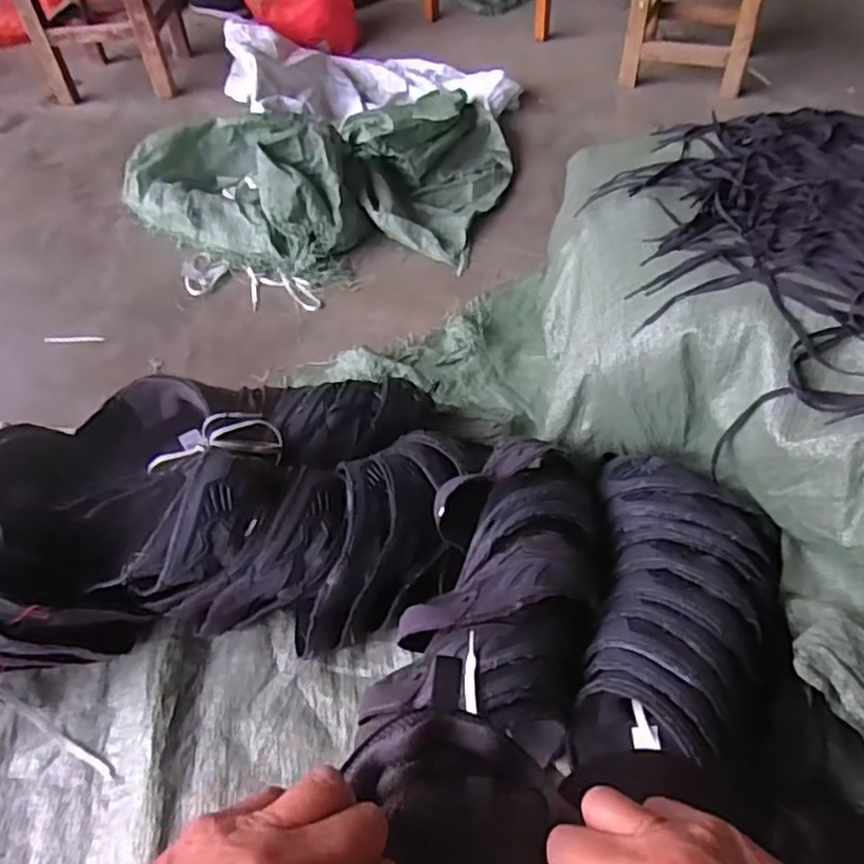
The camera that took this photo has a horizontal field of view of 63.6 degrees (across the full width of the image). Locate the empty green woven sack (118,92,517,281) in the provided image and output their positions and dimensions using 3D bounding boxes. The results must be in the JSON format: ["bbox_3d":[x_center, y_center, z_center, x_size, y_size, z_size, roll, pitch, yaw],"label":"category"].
[{"bbox_3d":[-0.221,-0.595,1.433,0.728,0.172,0.654,13,53,16],"label":"empty green woven sack"}]

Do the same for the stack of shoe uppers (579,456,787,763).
[{"bbox_3d":[0.266,0.175,0.721,0.193,0.102,0.351,8,52,12],"label":"stack of shoe uppers"}]

